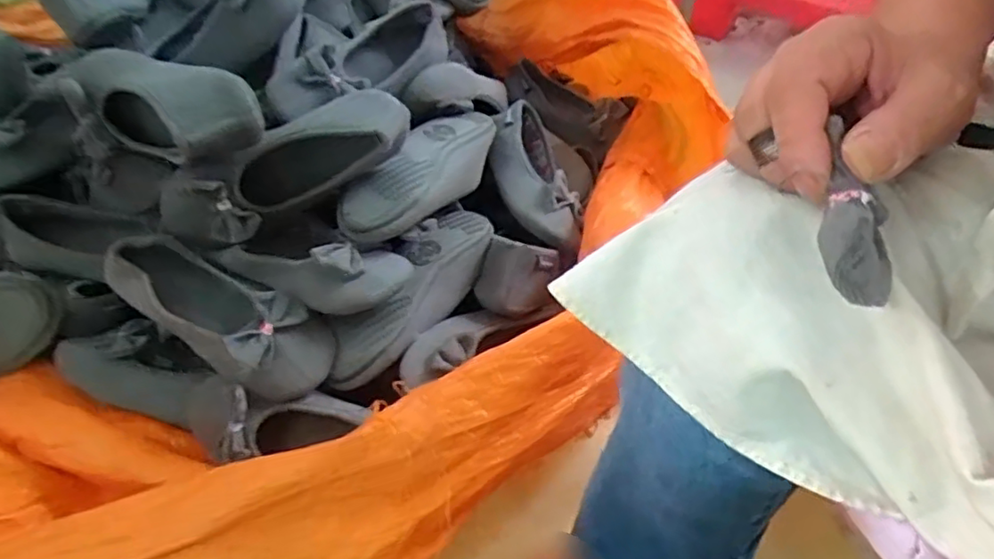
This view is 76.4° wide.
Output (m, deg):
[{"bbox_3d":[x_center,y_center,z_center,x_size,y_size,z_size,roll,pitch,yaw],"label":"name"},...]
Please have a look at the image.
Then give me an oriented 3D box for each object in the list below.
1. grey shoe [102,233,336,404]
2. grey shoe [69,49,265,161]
[{"bbox_3d":[-0.261,0.035,0.605,0.216,0.101,0.082,23,51,18],"label":"grey shoe"},{"bbox_3d":[-0.313,-0.161,0.588,0.217,0.076,0.081,18,48,31],"label":"grey shoe"}]

